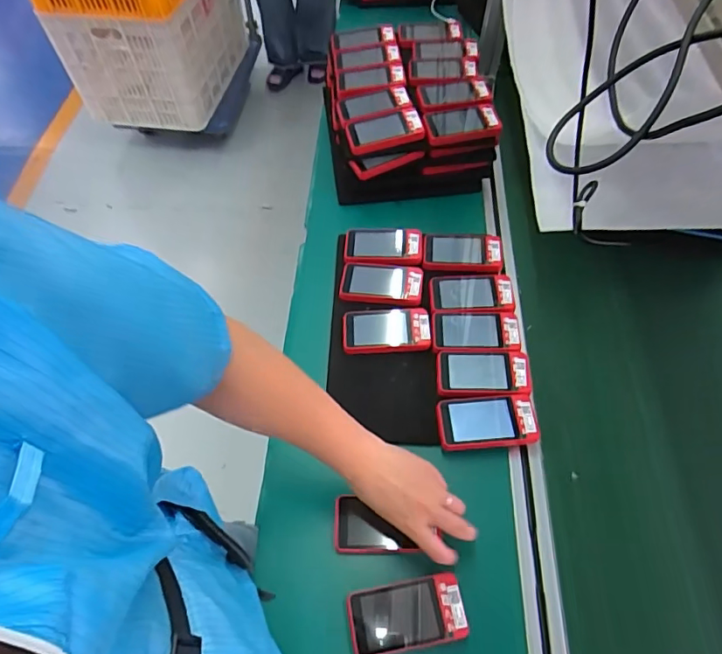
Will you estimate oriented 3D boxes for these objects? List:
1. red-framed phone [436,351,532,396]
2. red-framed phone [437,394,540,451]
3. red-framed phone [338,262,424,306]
[{"bbox_3d":[0.163,0.062,0.672,0.121,0.011,0.065,4,57,2],"label":"red-framed phone"},{"bbox_3d":[0.160,0.120,0.641,0.120,0.017,0.066,-2,57,-1],"label":"red-framed phone"},{"bbox_3d":[0.031,-0.069,0.756,0.120,0.011,0.072,8,57,5],"label":"red-framed phone"}]

